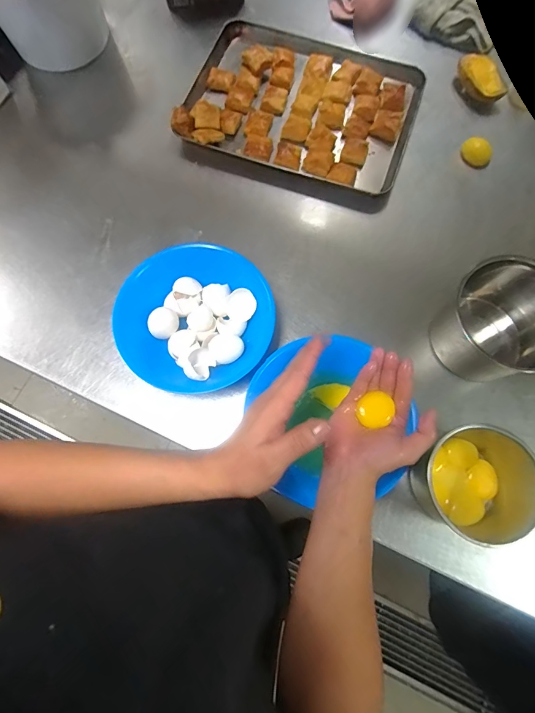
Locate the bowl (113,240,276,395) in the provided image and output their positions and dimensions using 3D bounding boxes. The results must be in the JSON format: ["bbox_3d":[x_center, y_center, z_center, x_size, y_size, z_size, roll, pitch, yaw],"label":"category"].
[{"bbox_3d":[-0.102,-0.050,0.539,0.207,0.071,0.210,0,75,0],"label":"bowl"}]

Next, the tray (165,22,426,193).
[{"bbox_3d":[0.067,-0.468,0.696,0.405,0.032,0.315,16,75,4],"label":"tray"}]

